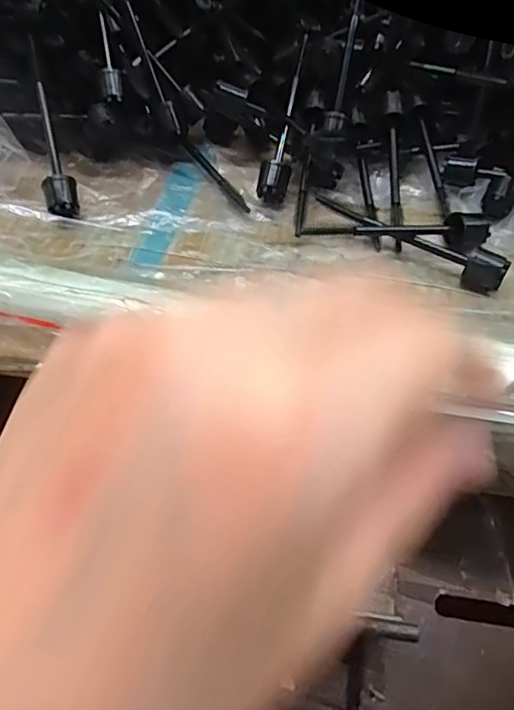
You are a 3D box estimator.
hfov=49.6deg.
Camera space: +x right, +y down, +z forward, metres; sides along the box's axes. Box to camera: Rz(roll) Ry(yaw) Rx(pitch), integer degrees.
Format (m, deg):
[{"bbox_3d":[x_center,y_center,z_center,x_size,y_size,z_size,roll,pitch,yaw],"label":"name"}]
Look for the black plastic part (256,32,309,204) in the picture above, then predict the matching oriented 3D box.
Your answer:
[{"bbox_3d":[0.017,-0.116,0.274,0.014,0.011,0.088,12,79,10],"label":"black plastic part"}]

